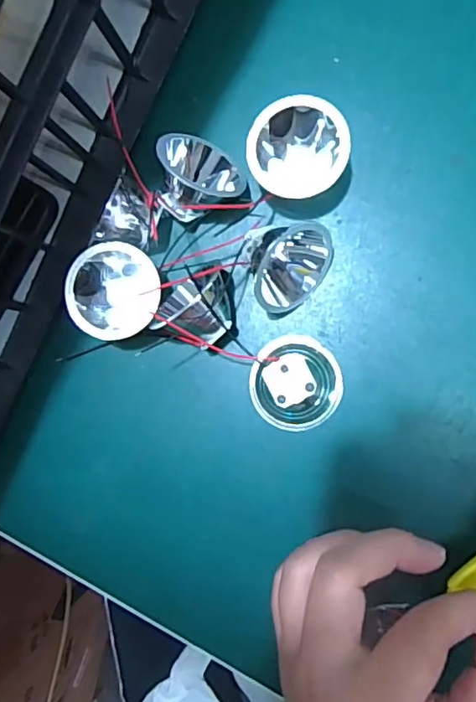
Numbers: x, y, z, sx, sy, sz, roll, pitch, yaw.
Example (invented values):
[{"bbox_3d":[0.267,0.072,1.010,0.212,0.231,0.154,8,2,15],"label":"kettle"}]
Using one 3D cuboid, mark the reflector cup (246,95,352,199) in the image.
[{"bbox_3d":[0.029,-0.092,0.261,0.044,0.026,0.045,0,88,9],"label":"reflector cup"}]

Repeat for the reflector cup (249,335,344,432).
[{"bbox_3d":[0.027,0.015,0.258,0.041,0.029,0.044,0,88,9],"label":"reflector cup"}]

